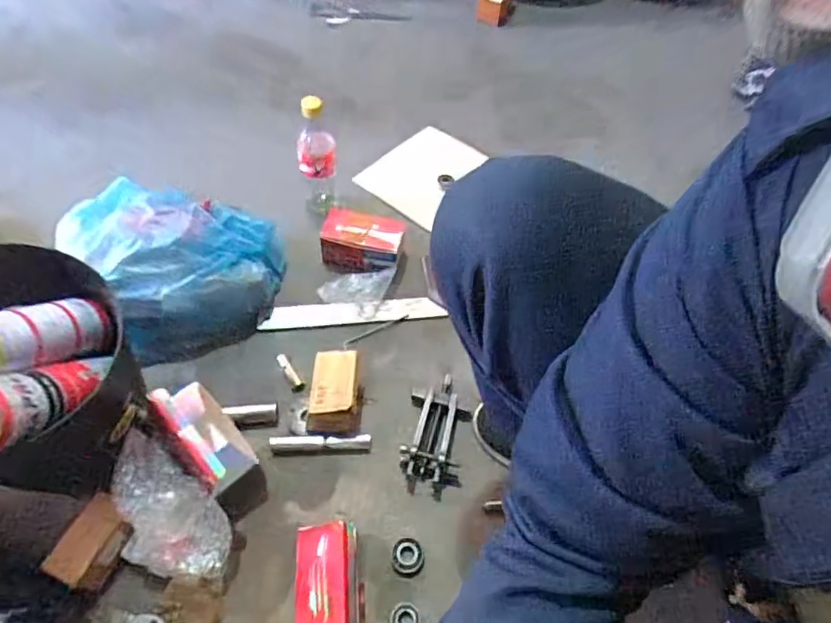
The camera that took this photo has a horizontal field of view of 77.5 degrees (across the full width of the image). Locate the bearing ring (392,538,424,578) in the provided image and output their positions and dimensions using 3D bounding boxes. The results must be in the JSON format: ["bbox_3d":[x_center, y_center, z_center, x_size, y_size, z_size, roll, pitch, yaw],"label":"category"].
[{"bbox_3d":[-0.009,0.292,0.613,0.037,0.016,0.040,2,56,-3],"label":"bearing ring"}]

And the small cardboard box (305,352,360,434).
[{"bbox_3d":[-0.106,0.112,0.694,0.069,0.079,0.099,3,56,-3],"label":"small cardboard box"}]

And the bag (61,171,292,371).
[{"bbox_3d":[-0.345,-0.059,0.740,0.282,0.144,0.227,3,56,-3],"label":"bag"}]

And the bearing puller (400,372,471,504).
[{"bbox_3d":[0.028,0.163,0.687,0.080,0.053,0.152,11,56,3],"label":"bearing puller"}]

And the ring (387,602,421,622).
[{"bbox_3d":[-0.013,0.347,0.579,0.038,0.009,0.037,2,56,-3],"label":"ring"}]

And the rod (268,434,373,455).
[{"bbox_3d":[-0.123,0.176,0.680,0.128,0.026,0.021,-1,56,-5],"label":"rod"}]

